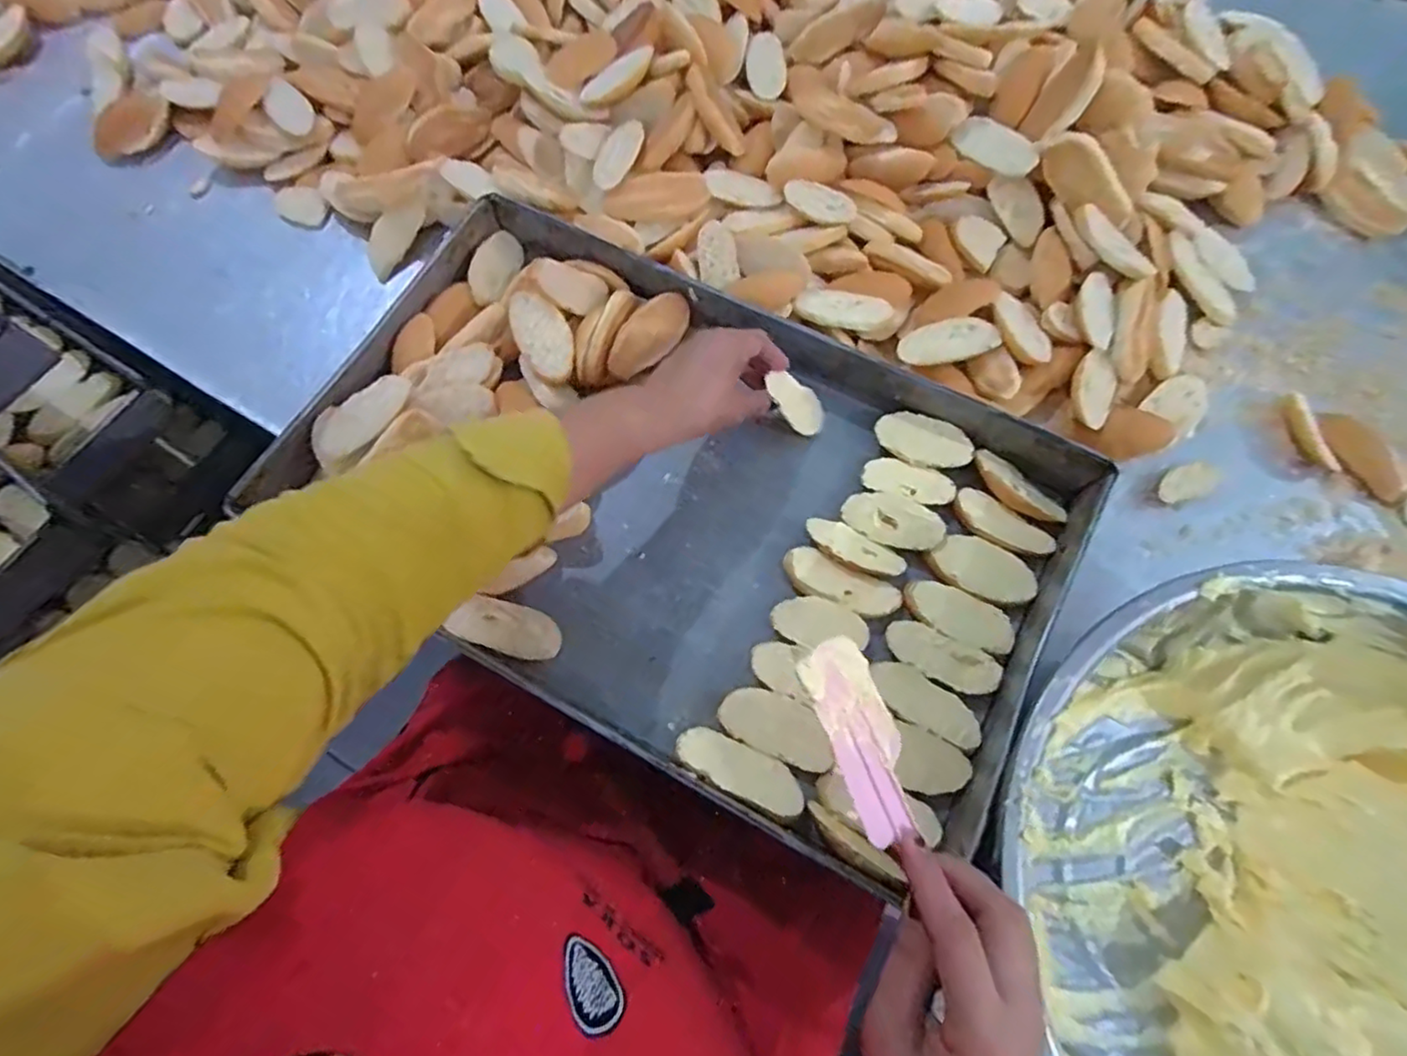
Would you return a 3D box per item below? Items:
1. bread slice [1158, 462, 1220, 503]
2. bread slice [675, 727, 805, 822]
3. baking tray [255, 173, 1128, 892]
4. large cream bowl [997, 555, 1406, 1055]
[{"bbox_3d":[0.413,-0.040,0.543,0.053,0.004,0.029,-14,71,-4],"label":"bread slice"},{"bbox_3d":[0.026,0.177,0.462,0.096,0.014,0.038,27,44,13],"label":"bread slice"},{"bbox_3d":[-0.024,-0.026,0.521,0.601,0.054,0.369,27,73,10],"label":"baking tray"},{"bbox_3d":[0.347,0.224,0.385,0.362,0.149,0.366,0,71,1],"label":"large cream bowl"}]

